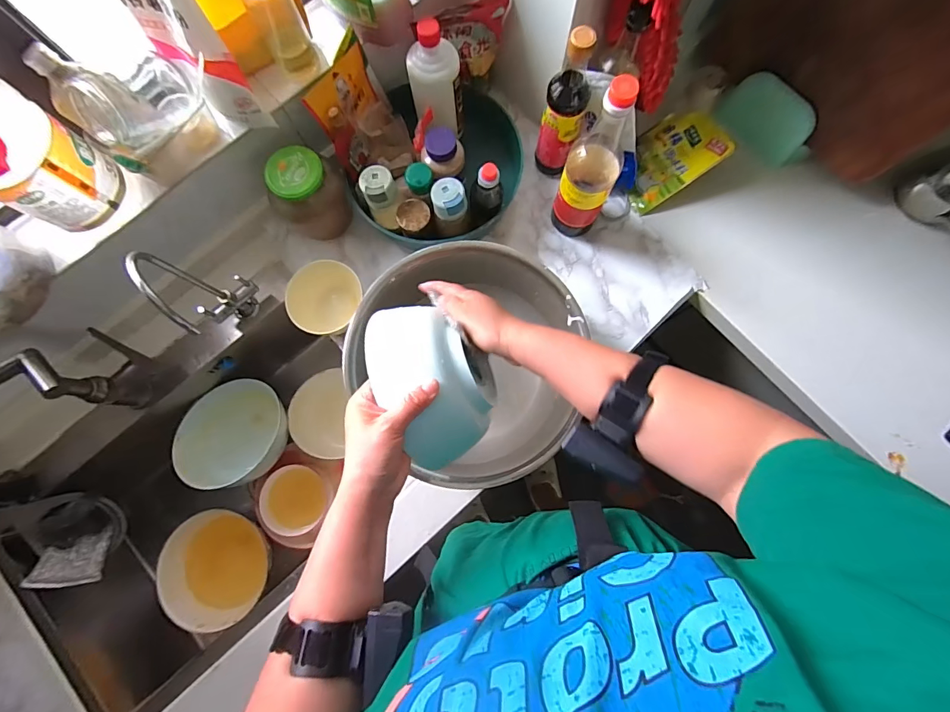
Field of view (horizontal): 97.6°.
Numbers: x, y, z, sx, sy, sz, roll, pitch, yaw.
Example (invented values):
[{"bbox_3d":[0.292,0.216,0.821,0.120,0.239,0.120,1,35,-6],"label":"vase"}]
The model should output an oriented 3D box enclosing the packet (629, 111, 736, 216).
[{"bbox_3d":[0.326,-0.336,0.707,0.167,0.027,0.115,-34,89,16],"label":"packet"}]

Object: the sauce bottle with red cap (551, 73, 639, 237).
[{"bbox_3d":[0.164,-0.259,0.588,0.075,0.278,0.062,24,81,6],"label":"sauce bottle with red cap"}]

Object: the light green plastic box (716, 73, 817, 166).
[{"bbox_3d":[0.513,-0.410,0.714,0.045,0.100,0.166,-35,79,-23],"label":"light green plastic box"}]

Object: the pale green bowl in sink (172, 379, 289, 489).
[{"bbox_3d":[-0.432,0.136,0.750,0.177,0.102,0.179,0,80,1],"label":"pale green bowl in sink"}]

